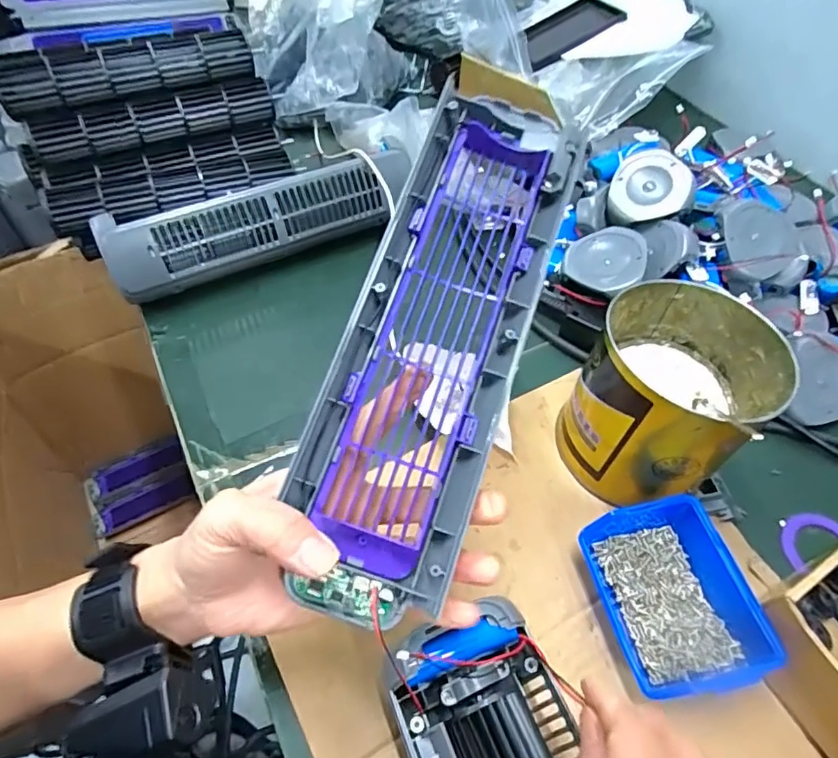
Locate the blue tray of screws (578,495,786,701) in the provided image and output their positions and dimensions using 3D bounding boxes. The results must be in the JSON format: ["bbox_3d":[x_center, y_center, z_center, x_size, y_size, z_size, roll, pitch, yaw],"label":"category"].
[{"bbox_3d":[0.165,0.142,0.356,0.086,0.042,0.112,-11,55,-11],"label":"blue tray of screws"}]

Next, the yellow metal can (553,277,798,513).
[{"bbox_3d":[0.177,0.013,0.402,0.135,0.102,0.123,-25,59,-19],"label":"yellow metal can"}]

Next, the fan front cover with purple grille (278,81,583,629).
[{"bbox_3d":[0.009,-0.022,0.278,0.082,0.037,0.275,16,76,11],"label":"fan front cover with purple grille"}]

